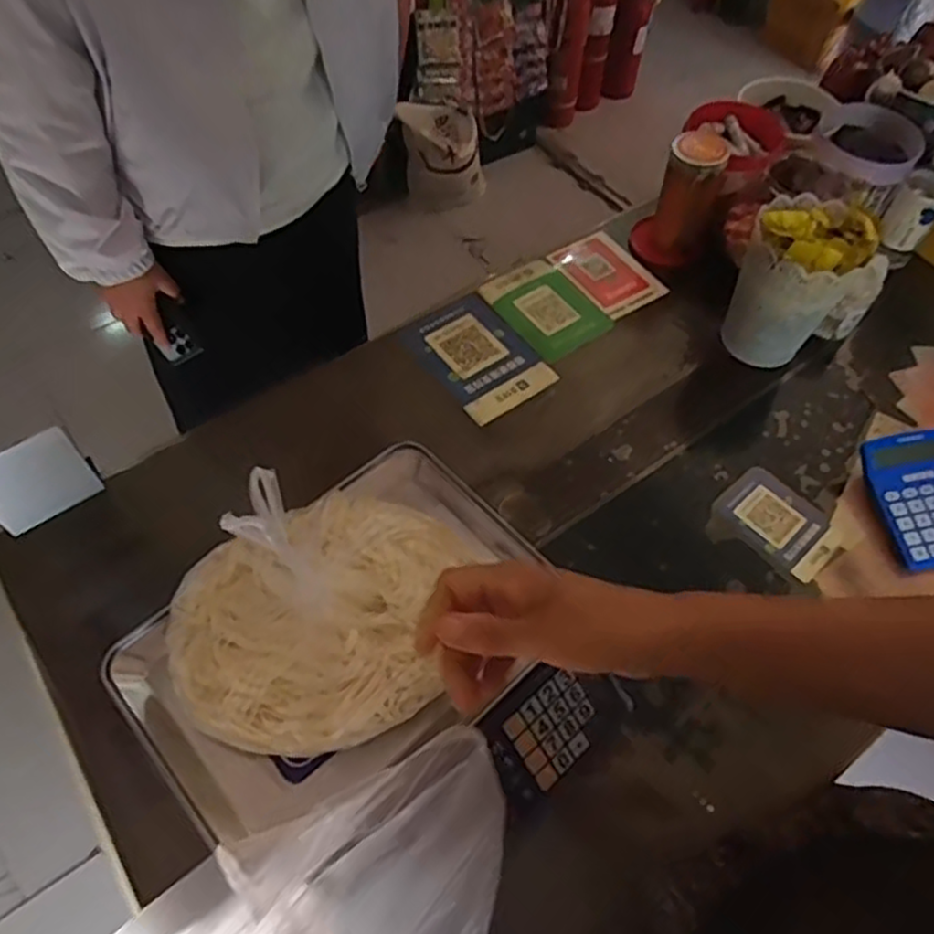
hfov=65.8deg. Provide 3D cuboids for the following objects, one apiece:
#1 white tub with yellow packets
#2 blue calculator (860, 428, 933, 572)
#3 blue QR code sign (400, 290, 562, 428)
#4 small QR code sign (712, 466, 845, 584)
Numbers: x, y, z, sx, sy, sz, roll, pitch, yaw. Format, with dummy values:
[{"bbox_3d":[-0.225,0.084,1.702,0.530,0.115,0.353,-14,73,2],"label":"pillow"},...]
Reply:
[{"bbox_3d":[0.374,-0.216,0.837,0.115,0.167,0.112,1,58,-1],"label":"white tub with yellow packets"},{"bbox_3d":[0.500,0.034,0.778,0.117,0.044,0.145,-8,59,-7],"label":"blue calculator"},{"bbox_3d":[0.014,-0.139,0.904,0.127,0.011,0.172,-34,63,-20],"label":"blue QR code sign"},{"bbox_3d":[0.338,0.060,0.783,0.089,0.004,0.122,-35,65,-21],"label":"small QR code sign"}]

